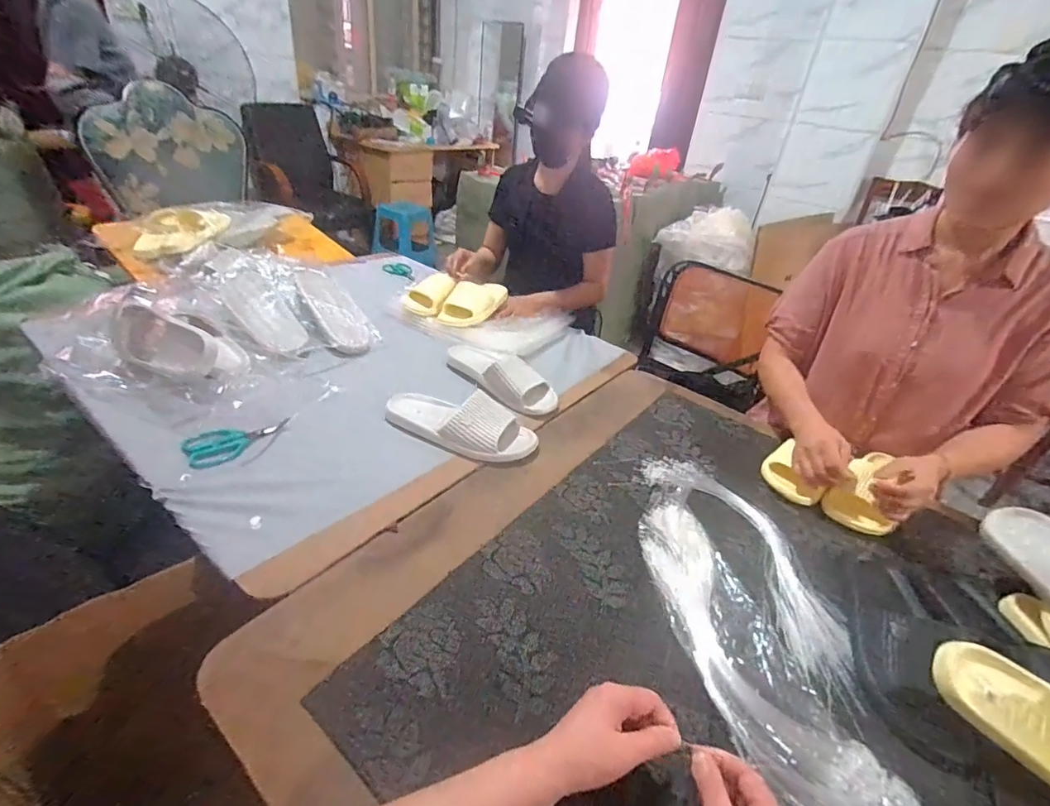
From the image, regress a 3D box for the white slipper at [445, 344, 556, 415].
[{"bbox_3d":[-0.053,-0.075,1.018,0.107,0.082,0.267,-21,43,-36],"label":"white slipper"}]

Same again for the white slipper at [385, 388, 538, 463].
[{"bbox_3d":[-0.112,0.030,0.860,0.258,0.069,0.093,15,34,12],"label":"white slipper"}]

